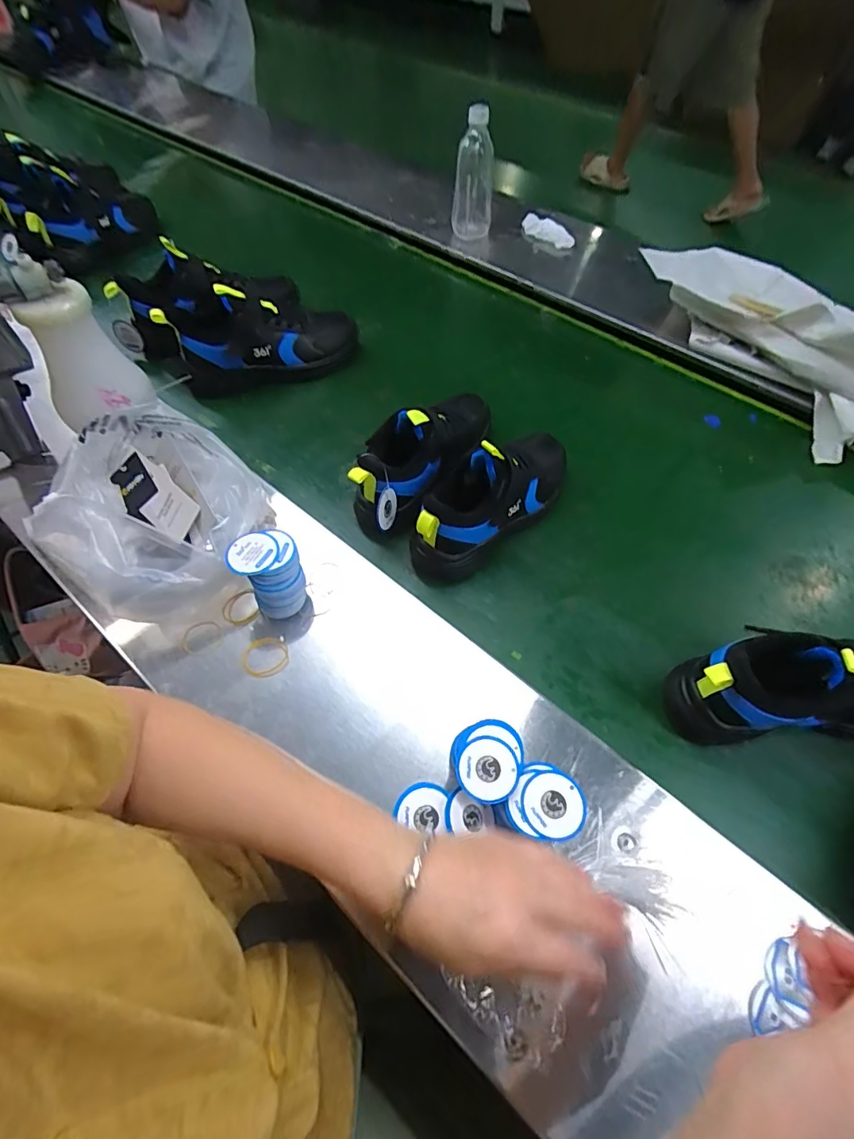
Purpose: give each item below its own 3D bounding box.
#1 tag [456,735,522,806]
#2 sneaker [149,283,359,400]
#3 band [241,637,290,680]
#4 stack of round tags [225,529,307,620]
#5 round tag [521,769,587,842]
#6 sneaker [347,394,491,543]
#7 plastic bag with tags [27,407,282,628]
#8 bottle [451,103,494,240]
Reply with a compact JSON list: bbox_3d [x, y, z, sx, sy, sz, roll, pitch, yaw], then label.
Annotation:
[{"bbox_3d":[0.049,0.159,0.391,0.048,0.005,0.048,-2,61,3],"label":"tag"},{"bbox_3d":[-0.234,-0.338,0.718,0.260,0.124,0.093,-16,63,-6],"label":"sneaker"},{"bbox_3d":[-0.158,0.086,0.478,0.045,0.004,0.041,-2,61,3],"label":"band"},{"bbox_3d":[-0.153,0.005,0.491,0.063,0.071,0.067,-40,65,-17],"label":"stack of round tags"},{"bbox_3d":[0.100,0.183,0.382,0.049,0.004,0.048,-2,61,3],"label":"round tag"},{"bbox_3d":[-0.002,-0.143,0.588,0.091,0.120,0.230,24,65,17],"label":"sneaker"},{"bbox_3d":[-0.276,-0.050,0.527,0.196,0.142,0.201,-27,62,-10],"label":"plastic bag with tags"},{"bbox_3d":[0.076,-0.658,0.837,0.068,0.198,0.079,9,62,9],"label":"bottle"}]

